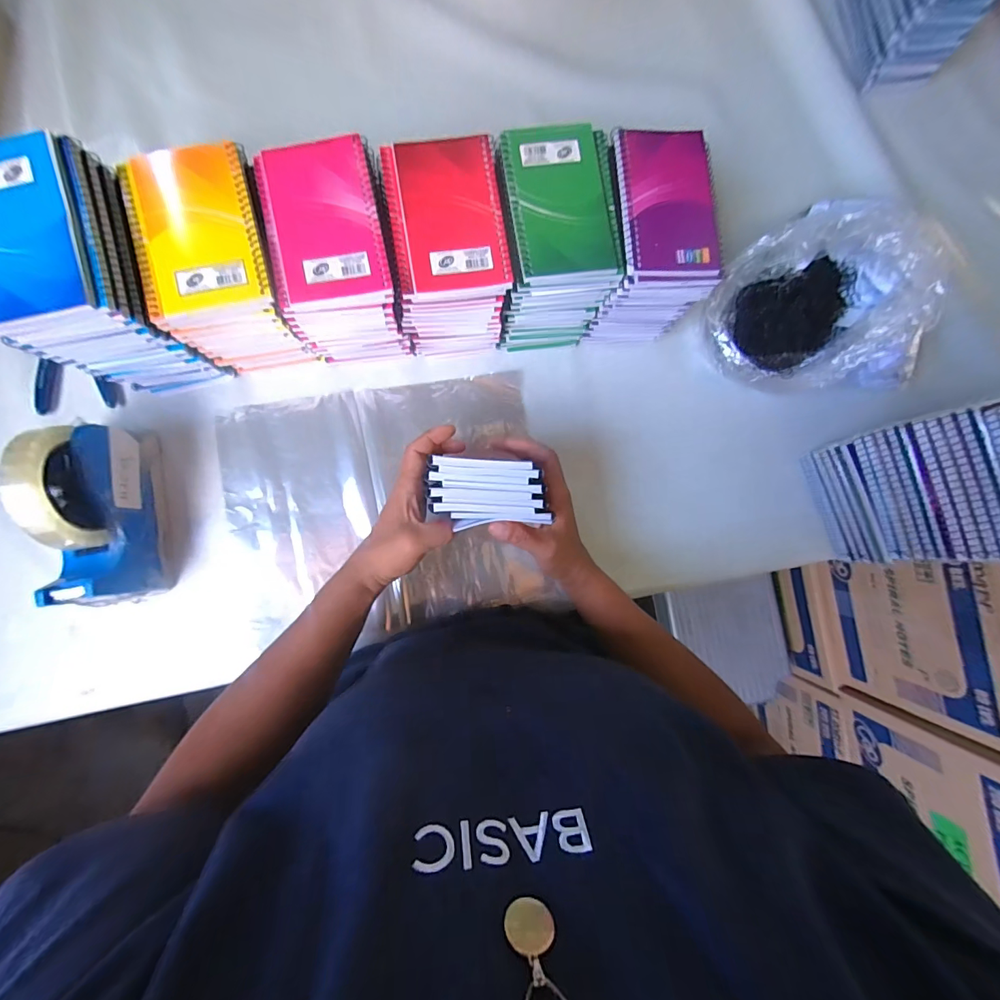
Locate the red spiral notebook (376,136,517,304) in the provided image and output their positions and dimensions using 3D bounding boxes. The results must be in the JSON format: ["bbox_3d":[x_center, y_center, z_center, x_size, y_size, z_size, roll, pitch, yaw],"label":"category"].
[{"bbox_3d":[-0.045,-0.236,0.357,0.093,0.010,0.127,-8,88,-5],"label":"red spiral notebook"}]

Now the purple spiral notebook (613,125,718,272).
[{"bbox_3d":[0.146,-0.262,0.373,0.086,0.010,0.129,-5,88,-5],"label":"purple spiral notebook"}]

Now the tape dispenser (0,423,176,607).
[{"bbox_3d":[-0.355,0.014,0.375,0.054,0.118,0.155,-3,88,-5],"label":"tape dispenser"}]

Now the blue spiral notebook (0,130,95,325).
[{"bbox_3d":[-0.344,-0.189,0.302,0.083,0.013,0.130,-14,89,-5],"label":"blue spiral notebook"}]

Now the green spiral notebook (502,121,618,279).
[{"bbox_3d":[0.049,-0.250,0.358,0.081,0.010,0.127,-10,88,-5],"label":"green spiral notebook"}]

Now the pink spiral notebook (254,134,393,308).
[{"bbox_3d":[-0.141,-0.224,0.344,0.091,0.007,0.127,-11,88,-5],"label":"pink spiral notebook"}]

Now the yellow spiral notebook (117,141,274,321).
[{"bbox_3d":[-0.240,-0.211,0.337,0.094,0.013,0.130,-12,89,-5],"label":"yellow spiral notebook"}]

